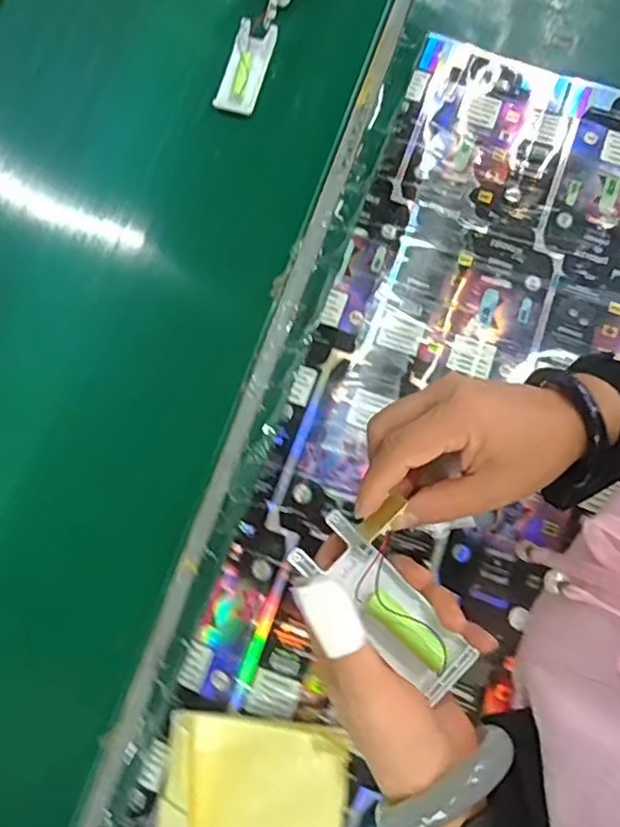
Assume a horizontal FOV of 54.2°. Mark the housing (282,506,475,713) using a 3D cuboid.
[{"bbox_3d":[0.038,0.104,0.328,0.037,0.013,0.104,-42,75,-8],"label":"housing"}]

